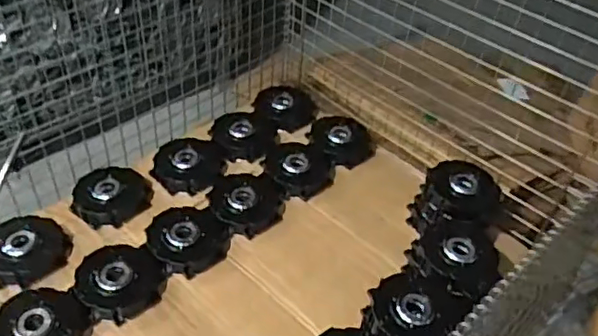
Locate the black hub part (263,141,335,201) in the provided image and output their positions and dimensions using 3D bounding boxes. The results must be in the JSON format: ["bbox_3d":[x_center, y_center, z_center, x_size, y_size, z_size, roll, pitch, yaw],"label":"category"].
[{"bbox_3d":[0.004,-0.008,1.599,0.189,0.077,0.178,3,43,-3],"label":"black hub part"}]

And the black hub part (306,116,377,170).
[{"bbox_3d":[0.123,-0.078,1.700,0.196,0.071,0.160,0,43,-6],"label":"black hub part"}]

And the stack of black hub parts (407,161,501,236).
[{"bbox_3d":[0.390,0.088,1.474,0.203,0.140,0.210,30,48,23],"label":"stack of black hub parts"}]

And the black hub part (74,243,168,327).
[{"bbox_3d":[-0.397,0.247,1.308,0.180,0.056,0.173,-29,53,-31],"label":"black hub part"}]

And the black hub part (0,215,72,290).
[{"bbox_3d":[-0.627,0.183,1.350,0.179,0.039,0.181,2,46,-3],"label":"black hub part"}]

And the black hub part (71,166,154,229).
[{"bbox_3d":[-0.476,0.068,1.499,0.182,0.036,0.182,3,43,-3],"label":"black hub part"}]

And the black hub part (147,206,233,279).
[{"bbox_3d":[-0.264,0.158,1.409,0.185,0.043,0.185,3,43,-3],"label":"black hub part"}]

